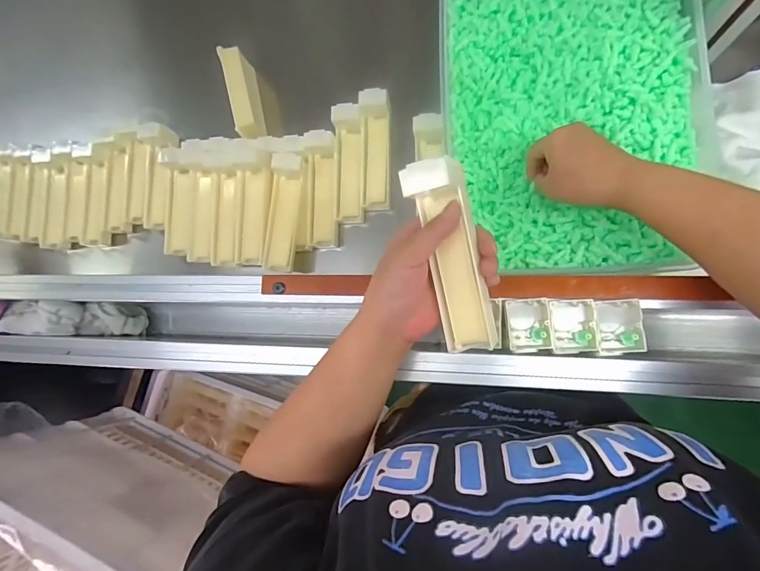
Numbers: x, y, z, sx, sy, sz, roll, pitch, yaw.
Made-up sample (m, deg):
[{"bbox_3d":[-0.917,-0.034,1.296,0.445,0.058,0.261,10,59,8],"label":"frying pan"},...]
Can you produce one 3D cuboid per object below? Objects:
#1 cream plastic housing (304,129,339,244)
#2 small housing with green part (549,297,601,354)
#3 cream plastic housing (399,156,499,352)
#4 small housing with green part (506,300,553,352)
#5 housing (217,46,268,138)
[{"bbox_3d":[-0.073,-0.122,0.529,0.040,0.033,0.142,-2,85,9],"label":"cream plastic housing"},{"bbox_3d":[0.168,0.035,0.361,0.041,0.025,0.046,-4,84,8],"label":"small housing with green part"},{"bbox_3d":[0.055,-0.019,0.311,0.042,0.033,0.148,-15,107,7],"label":"cream plastic housing"},{"bbox_3d":[0.131,0.035,0.366,0.036,0.016,0.046,-5,84,8],"label":"small housing with green part"},{"bbox_3d":[-0.181,-0.252,0.558,0.028,0.048,0.122,-13,83,7],"label":"housing"}]

